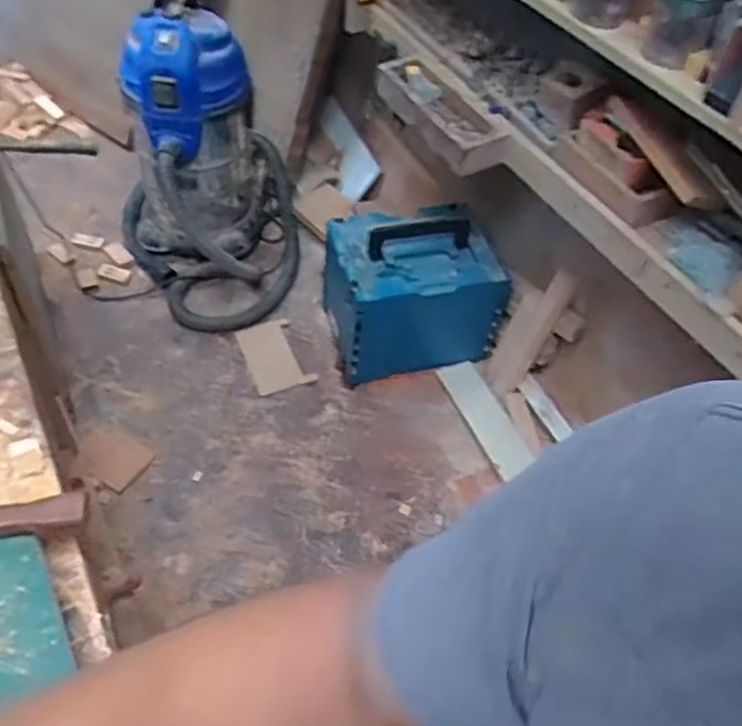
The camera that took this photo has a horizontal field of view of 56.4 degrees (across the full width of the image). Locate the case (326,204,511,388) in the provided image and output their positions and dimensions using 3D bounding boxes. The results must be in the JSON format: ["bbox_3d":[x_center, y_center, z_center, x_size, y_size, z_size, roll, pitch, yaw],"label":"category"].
[{"bbox_3d":[0.104,-0.184,1.791,0.420,0.352,0.266,-10,51,-14],"label":"case"}]

